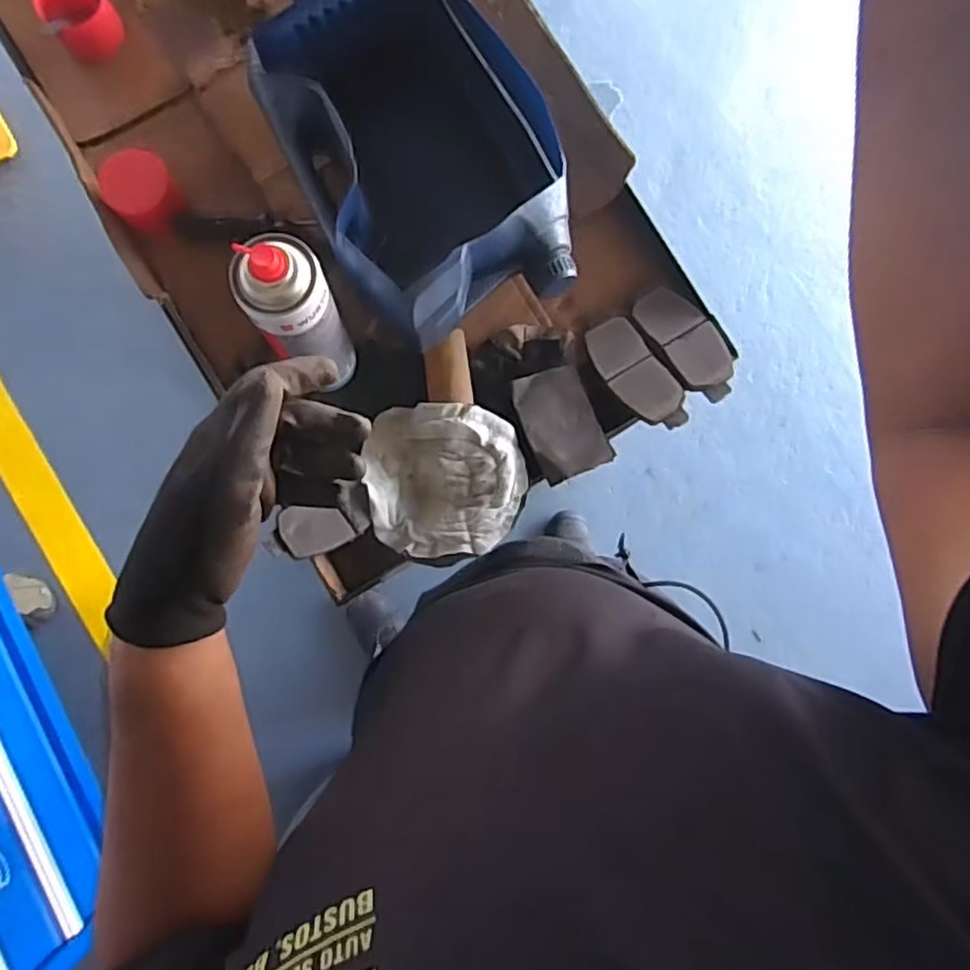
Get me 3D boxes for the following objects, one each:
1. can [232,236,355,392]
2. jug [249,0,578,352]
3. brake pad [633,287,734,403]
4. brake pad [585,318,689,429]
[{"bbox_3d":[-0.149,-0.137,0.567,0.063,0.218,0.062,0,86,-1],"label":"can"},{"bbox_3d":[-0.053,-0.308,0.615,0.224,0.088,0.338,-27,87,-3],"label":"jug"},{"bbox_3d":[0.196,-0.139,0.643,0.057,0.016,0.125,-28,69,-3],"label":"brake pad"},{"bbox_3d":[0.145,-0.107,0.645,0.053,0.012,0.125,-31,69,-3],"label":"brake pad"}]

